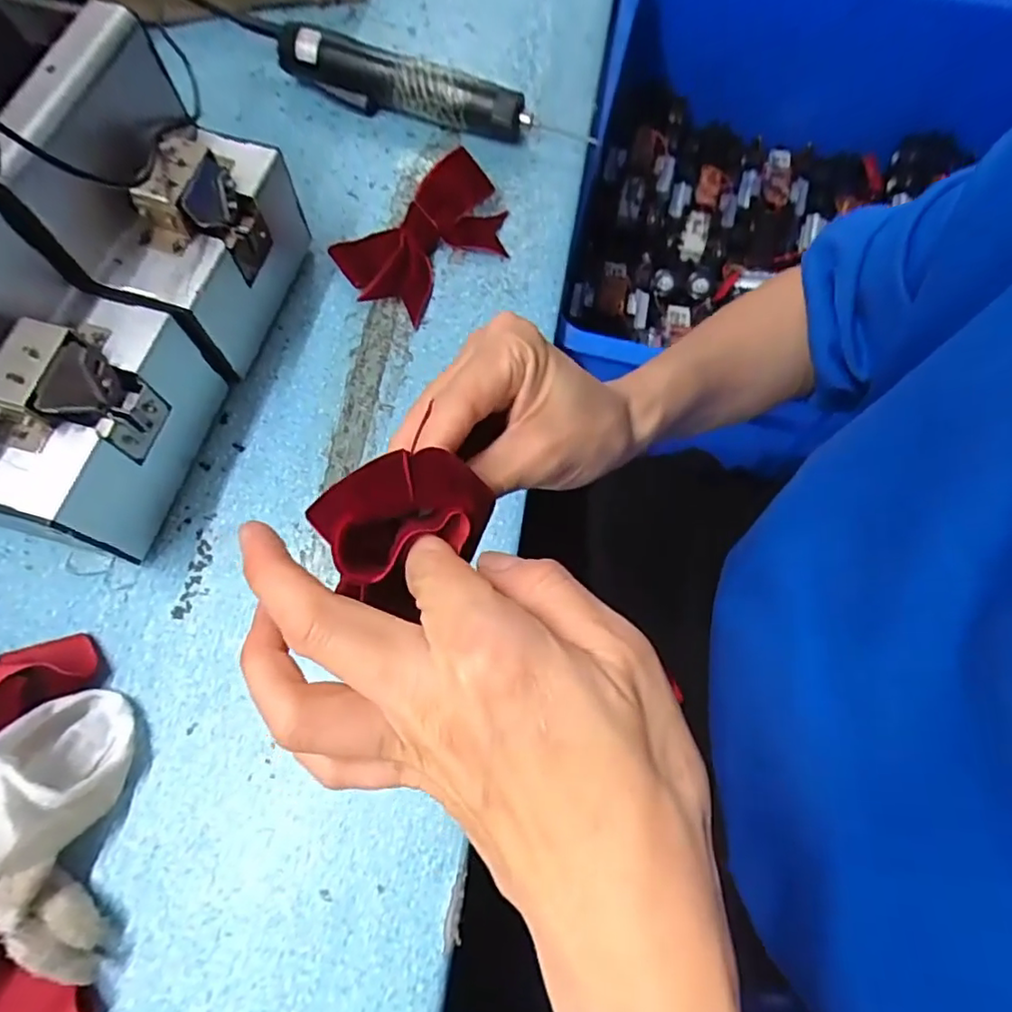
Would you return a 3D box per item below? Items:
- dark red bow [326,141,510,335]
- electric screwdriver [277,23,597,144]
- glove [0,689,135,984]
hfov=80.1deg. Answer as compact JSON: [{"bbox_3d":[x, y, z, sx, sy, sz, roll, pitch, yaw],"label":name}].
[{"bbox_3d":[-0.054,-0.190,0.425,0.125,0.028,0.078,-39,75,-13],"label":"dark red bow"},{"bbox_3d":[-0.063,-0.319,0.467,0.246,0.040,0.032,18,71,6],"label":"electric screwdriver"},{"bbox_3d":[-0.232,0.163,0.281,0.084,0.045,0.144,-3,70,-2],"label":"glove"}]

